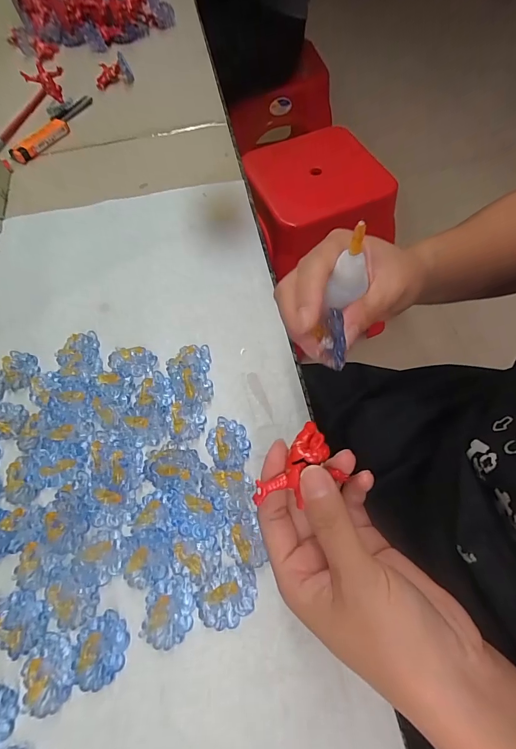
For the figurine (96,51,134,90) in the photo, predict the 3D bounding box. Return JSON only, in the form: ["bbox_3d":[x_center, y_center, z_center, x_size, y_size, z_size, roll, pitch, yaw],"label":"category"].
[{"bbox_3d":[-0.208,-0.432,0.520,0.055,0.036,0.029,-13,60,19],"label":"figurine"}]

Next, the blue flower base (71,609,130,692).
[{"bbox_3d":[-0.093,0.162,0.213,0.030,0.006,0.036,-3,62,1],"label":"blue flower base"}]

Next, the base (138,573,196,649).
[{"bbox_3d":[-0.055,0.144,0.221,0.029,0.007,0.036,-2,62,2],"label":"base"}]

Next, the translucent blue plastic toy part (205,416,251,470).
[{"bbox_3d":[-0.022,0.050,0.266,0.030,0.008,0.039,-19,63,-7],"label":"translucent blue plastic toy part"}]

